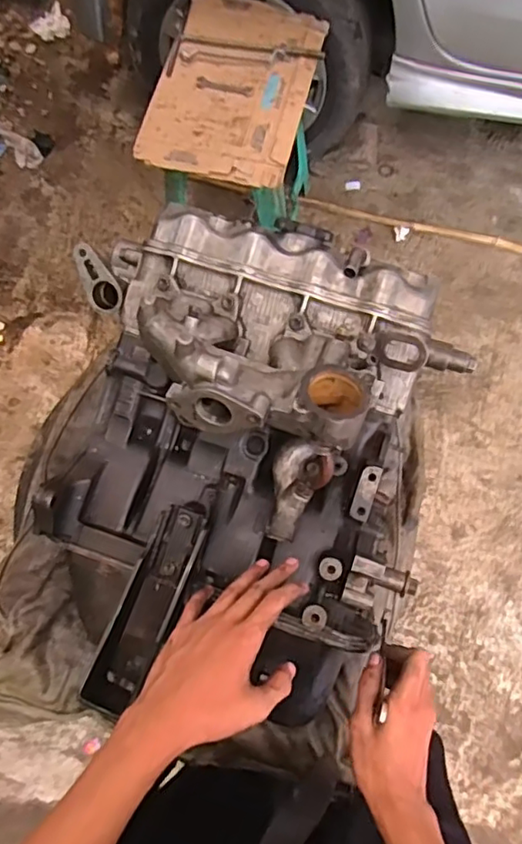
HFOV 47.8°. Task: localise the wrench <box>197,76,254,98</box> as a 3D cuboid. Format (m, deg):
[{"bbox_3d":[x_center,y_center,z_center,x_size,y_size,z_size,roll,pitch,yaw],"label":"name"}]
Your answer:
[{"bbox_3d":[-0.071,-0.651,1.145,0.115,0.007,0.030,18,73,7],"label":"wrench"}]

